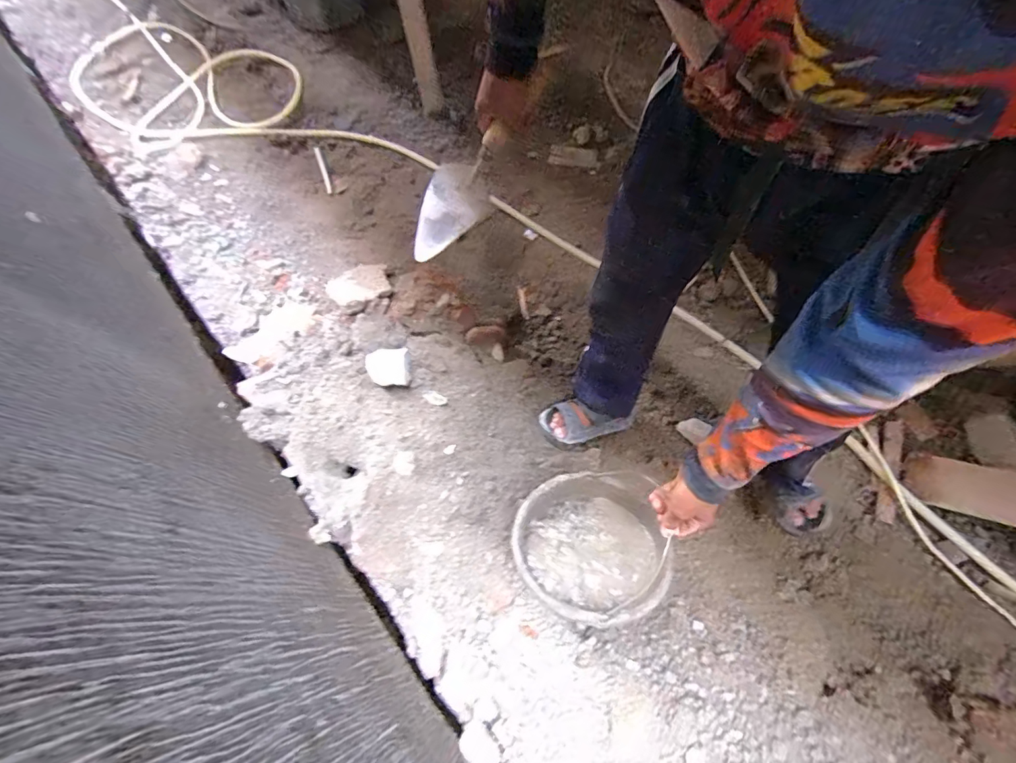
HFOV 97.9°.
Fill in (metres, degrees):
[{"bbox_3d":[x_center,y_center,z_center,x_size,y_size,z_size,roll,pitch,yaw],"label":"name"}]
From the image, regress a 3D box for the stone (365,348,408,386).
[{"bbox_3d":[-0.263,-0.031,0.962,0.088,0.016,0.112,-7,49,-11],"label":"stone"}]

